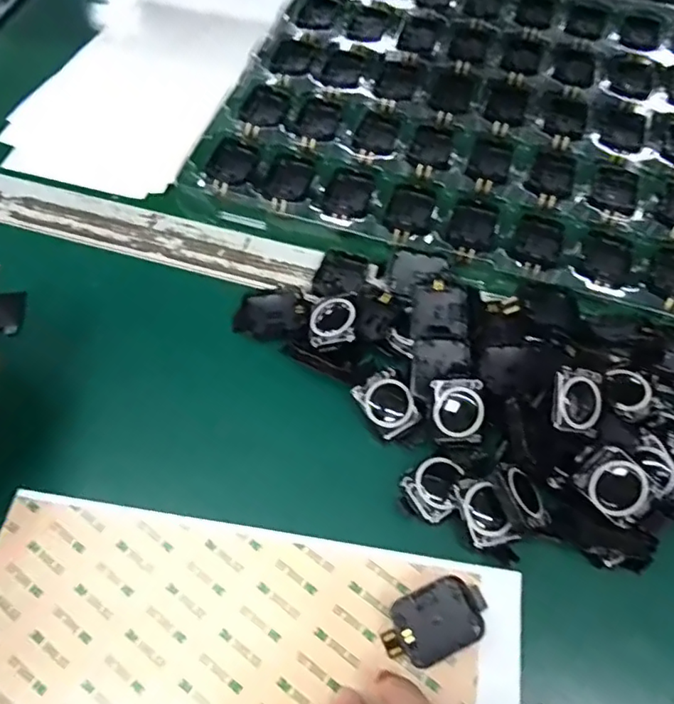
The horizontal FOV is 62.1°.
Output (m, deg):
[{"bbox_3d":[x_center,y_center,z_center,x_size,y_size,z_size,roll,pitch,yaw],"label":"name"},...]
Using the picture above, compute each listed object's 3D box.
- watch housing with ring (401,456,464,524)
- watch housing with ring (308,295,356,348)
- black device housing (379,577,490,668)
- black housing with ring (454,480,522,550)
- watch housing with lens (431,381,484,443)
[{"bbox_3d":[0.055,0.075,0.310,0.034,0.014,0.029,-35,69,-16],"label":"watch housing with ring"},{"bbox_3d":[-0.002,-0.019,0.348,0.030,0.010,0.034,-13,58,25],"label":"watch housing with ring"},{"bbox_3d":[0.049,0.135,0.282,0.054,0.012,0.032,-20,66,-10],"label":"black device housing"},{"bbox_3d":[0.079,0.086,0.301,0.024,0.016,0.034,-16,65,-8],"label":"black housing with ring"},{"bbox_3d":[0.069,0.033,0.314,0.028,0.009,0.033,-3,64,-2],"label":"watch housing with lens"}]

